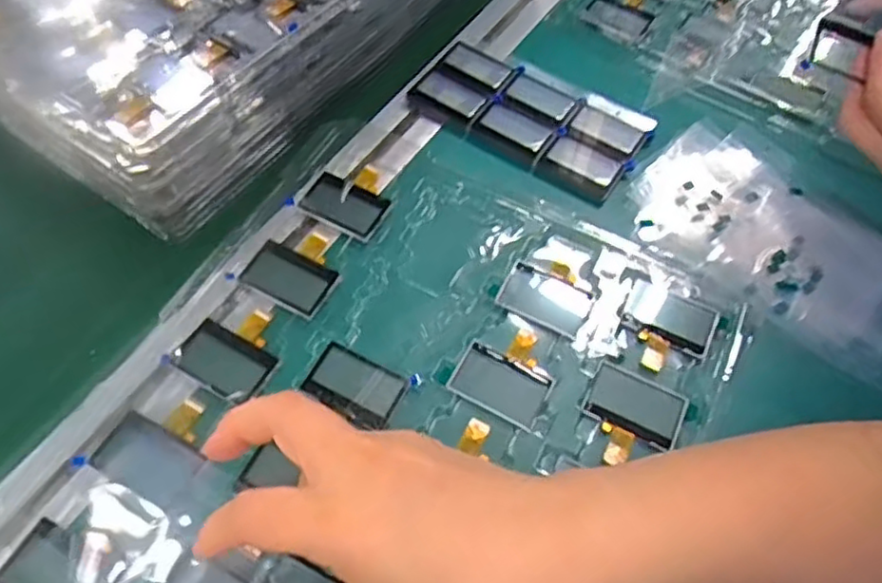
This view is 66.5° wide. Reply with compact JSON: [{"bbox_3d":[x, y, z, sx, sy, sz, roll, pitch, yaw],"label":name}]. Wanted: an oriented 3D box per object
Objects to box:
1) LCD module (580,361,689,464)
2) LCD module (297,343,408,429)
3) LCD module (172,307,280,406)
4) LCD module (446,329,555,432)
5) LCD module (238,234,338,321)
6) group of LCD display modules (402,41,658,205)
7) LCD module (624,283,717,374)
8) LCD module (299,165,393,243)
[{"bbox_3d":[0.093,0.060,0.326,0.046,0.004,0.044,25,63,11],"label":"LCD module"},{"bbox_3d":[-0.042,0.046,0.329,0.045,0.004,0.029,26,63,12],"label":"LCD module"},{"bbox_3d":[-0.102,0.028,0.335,0.044,0.004,0.046,30,63,14],"label":"LCD module"},{"bbox_3d":[0.034,0.039,0.336,0.045,0.004,0.047,28,63,13],"label":"LCD module"},{"bbox_3d":[-0.076,-0.013,0.360,0.046,0.004,0.046,28,63,13],"label":"LCD module"},{"bbox_3d":[0.056,-0.113,0.427,0.143,0.006,0.072,28,63,13],"label":"group of LCD display modules"},{"bbox_3d":[0.119,0.020,0.353,0.043,0.005,0.049,20,57,15],"label":"LCD module"},{"bbox_3d":[-0.052,-0.055,0.386,0.045,0.004,0.046,24,62,11],"label":"LCD module"}]

